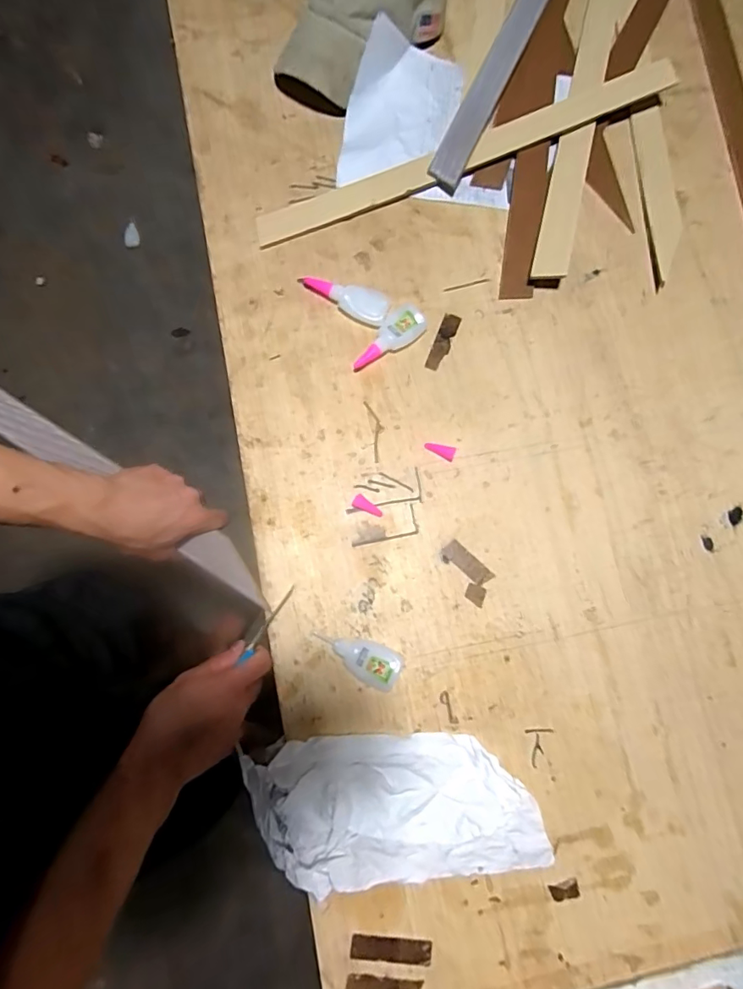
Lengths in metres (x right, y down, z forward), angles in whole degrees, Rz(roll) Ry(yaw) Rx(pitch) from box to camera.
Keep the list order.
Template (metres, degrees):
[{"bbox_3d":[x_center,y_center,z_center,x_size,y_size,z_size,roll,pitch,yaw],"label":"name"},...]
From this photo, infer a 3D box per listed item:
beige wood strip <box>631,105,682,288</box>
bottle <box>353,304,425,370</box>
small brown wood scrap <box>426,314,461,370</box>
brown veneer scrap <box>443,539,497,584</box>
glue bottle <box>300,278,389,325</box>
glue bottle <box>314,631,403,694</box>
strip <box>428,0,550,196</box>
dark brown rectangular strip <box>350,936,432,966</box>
[{"bbox_3d":[0.367,-0.383,0.616,0.045,0.007,0.242,-4,79,-2],"label":"beige wood strip"},{"bbox_3d":[0.020,-0.185,0.566,0.102,0.016,0.040,-34,82,-7],"label":"bottle"},{"bbox_3d":[0.085,-0.181,0.575,0.020,0.004,0.075,22,80,3],"label":"small brown wood scrap"},{"bbox_3d":[0.105,0.075,0.528,0.059,0.004,0.020,42,79,3],"label":"brown veneer scrap"},{"bbox_3d":[-0.030,-0.233,0.572,0.103,0.015,0.039,23,80,3],"label":"glue bottle"},{"bbox_3d":[-0.012,0.164,0.497,0.094,0.019,0.042,30,80,4],"label":"glue bottle"},{"bbox_3d":[0.191,-0.608,0.643,0.042,0.027,0.490,25,80,3],"label":"strip"},{"bbox_3d":[0.019,0.435,0.462,0.076,0.004,0.019,5,79,0],"label":"dark brown rectangular strip"}]

